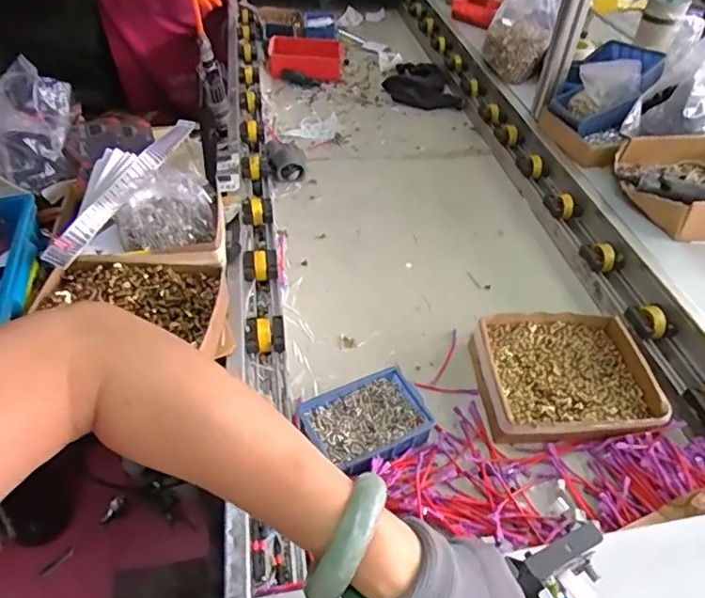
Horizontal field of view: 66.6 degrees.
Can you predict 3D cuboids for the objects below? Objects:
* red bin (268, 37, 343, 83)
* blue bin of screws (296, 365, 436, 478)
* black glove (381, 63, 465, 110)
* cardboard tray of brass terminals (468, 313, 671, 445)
[{"bbox_3d":[-0.122,-0.663,1.481,0.216,0.070,0.168,-5,45,-8],"label":"red bin"},{"bbox_3d":[0.018,0.158,0.665,0.151,0.050,0.106,-20,49,-21],"label":"blue bin of screws"},{"bbox_3d":[0.174,-0.561,1.417,0.173,0.051,0.262,-9,46,-11],"label":"black glove"},{"bbox_3d":[0.286,0.100,0.737,0.227,0.041,0.204,0,44,-2],"label":"cardboard tray of brass terminals"}]

